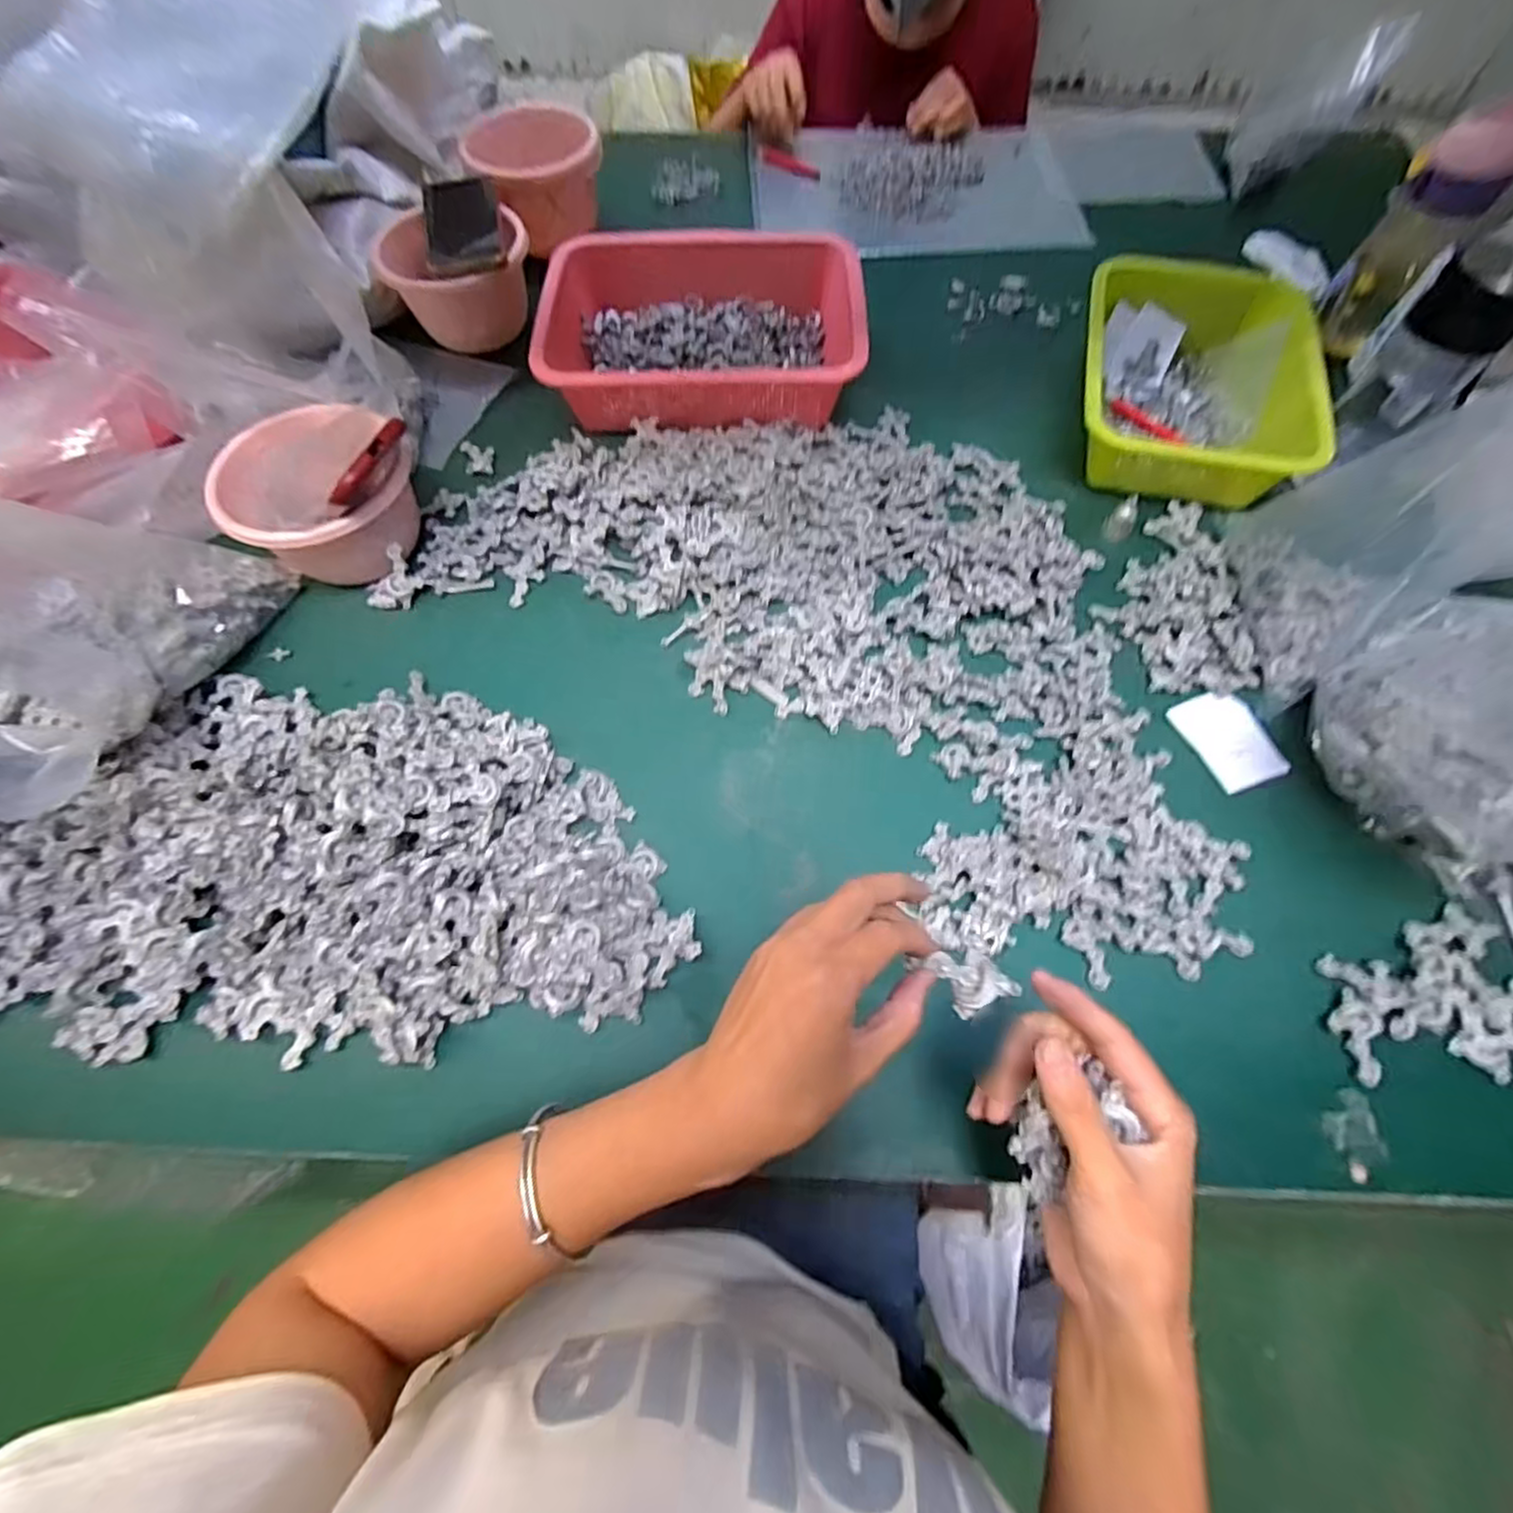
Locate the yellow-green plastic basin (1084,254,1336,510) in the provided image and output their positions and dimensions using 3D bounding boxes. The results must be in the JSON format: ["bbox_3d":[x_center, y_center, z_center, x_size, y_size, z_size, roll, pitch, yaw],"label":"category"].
[{"bbox_3d":[0.397,-0.345,0.608,0.189,0.067,0.262,13,65,9],"label":"yellow-green plastic basin"}]

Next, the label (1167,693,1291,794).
[{"bbox_3d":[0.357,-0.013,0.494,0.052,0.007,0.080,-19,55,7],"label":"label"}]

